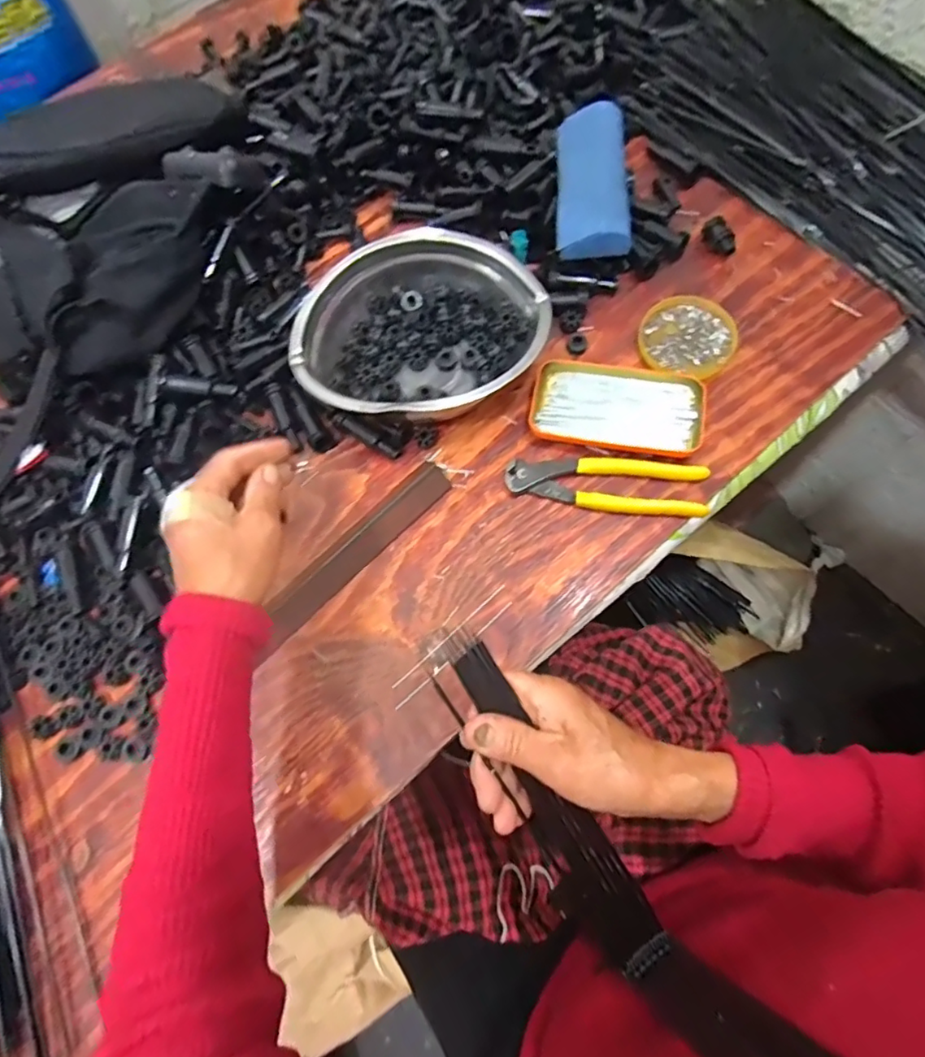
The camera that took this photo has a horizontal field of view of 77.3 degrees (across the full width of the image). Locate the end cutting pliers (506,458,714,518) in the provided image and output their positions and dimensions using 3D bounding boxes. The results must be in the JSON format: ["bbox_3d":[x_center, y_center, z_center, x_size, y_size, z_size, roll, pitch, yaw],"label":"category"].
[{"bbox_3d":[0.119,-0.036,0.482,0.161,0.015,0.048,2,70,5],"label":"end cutting pliers"}]

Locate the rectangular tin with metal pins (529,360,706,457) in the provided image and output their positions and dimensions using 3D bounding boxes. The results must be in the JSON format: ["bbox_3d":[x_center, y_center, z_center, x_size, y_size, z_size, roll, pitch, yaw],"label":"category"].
[{"bbox_3d":[0.133,-0.106,0.500,0.141,0.016,0.077,8,71,7],"label":"rectangular tin with metal pins"}]

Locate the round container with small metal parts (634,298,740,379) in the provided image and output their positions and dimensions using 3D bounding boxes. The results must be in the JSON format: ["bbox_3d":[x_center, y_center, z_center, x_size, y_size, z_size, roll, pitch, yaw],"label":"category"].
[{"bbox_3d":[0.204,-0.173,0.526,0.083,0.012,0.084,-1,70,4],"label":"round container with small metal parts"}]

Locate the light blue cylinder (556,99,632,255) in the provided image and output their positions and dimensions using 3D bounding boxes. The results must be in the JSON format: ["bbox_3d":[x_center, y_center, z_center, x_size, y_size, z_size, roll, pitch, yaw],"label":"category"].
[{"bbox_3d":[0.121,-0.331,0.534,0.062,0.032,0.174,1,70,5],"label":"light blue cylinder"}]

